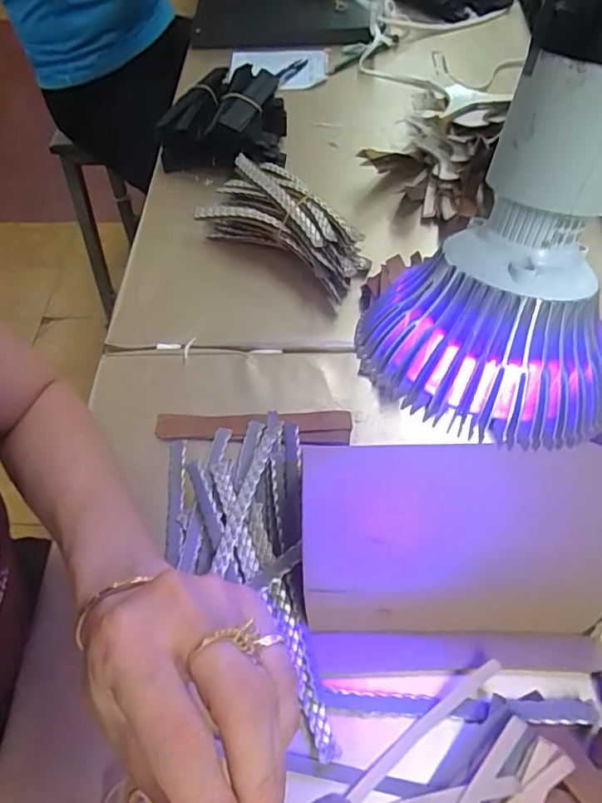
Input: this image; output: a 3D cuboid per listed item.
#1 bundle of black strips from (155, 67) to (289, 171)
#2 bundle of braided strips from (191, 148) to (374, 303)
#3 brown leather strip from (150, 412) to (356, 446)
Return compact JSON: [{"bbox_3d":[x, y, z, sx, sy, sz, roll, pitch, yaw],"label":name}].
[{"bbox_3d":[-0.093,-0.350,0.661,0.150,0.059,0.159,7,58,7],"label":"bundle of black strips"},{"bbox_3d":[-0.009,-0.195,0.569,0.187,0.064,0.100,30,64,20],"label":"bundle of braided strips"},{"bbox_3d":[-0.041,0.023,0.459,0.167,0.008,0.029,0,60,0],"label":"brown leather strip"}]

